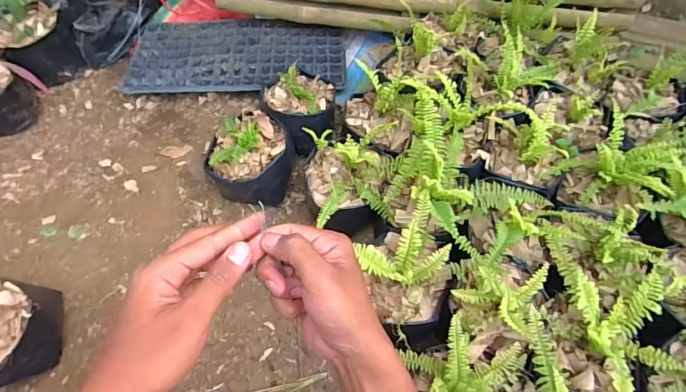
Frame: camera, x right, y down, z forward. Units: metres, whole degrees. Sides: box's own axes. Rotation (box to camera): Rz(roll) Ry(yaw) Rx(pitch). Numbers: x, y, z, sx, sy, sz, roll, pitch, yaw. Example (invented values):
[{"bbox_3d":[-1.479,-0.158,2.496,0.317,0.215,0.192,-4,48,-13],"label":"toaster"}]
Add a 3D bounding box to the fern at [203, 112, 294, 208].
[{"bbox_3d":[-0.180,-0.061,0.833,0.150,0.140,0.155,1,54,-2],"label":"fern"}]

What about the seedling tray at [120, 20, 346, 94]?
[{"bbox_3d":[-0.264,-0.355,1.084,0.532,0.061,0.272,2,56,-1],"label":"seedling tray"}]

